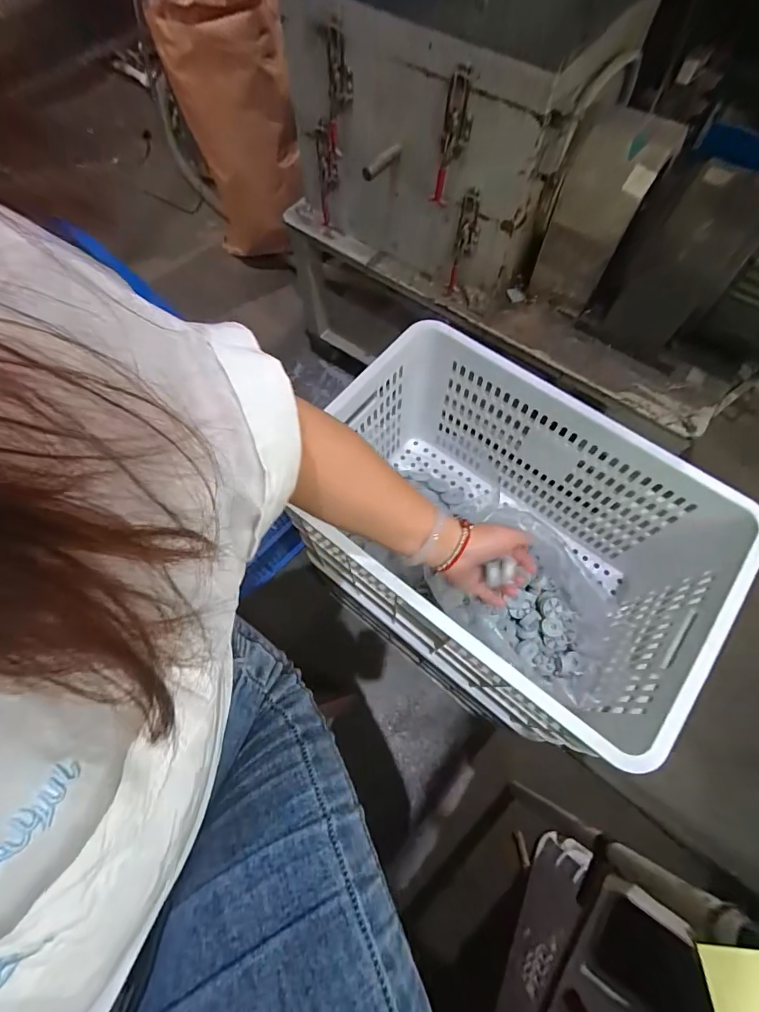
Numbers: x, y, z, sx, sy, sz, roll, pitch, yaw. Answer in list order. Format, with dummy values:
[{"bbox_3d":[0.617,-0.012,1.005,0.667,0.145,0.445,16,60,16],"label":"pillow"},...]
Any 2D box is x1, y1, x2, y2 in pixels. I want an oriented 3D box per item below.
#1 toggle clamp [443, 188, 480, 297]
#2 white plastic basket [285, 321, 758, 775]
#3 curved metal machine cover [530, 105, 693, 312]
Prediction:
[{"bbox_3d":[0.156,-0.482,0.807,0.046,0.175,0.031,11,67,6],"label":"toggle clamp"},{"bbox_3d":[0.166,0.052,0.695,0.534,0.320,0.367,35,71,15],"label":"white plastic basket"},{"bbox_3d":[0.383,-0.511,0.789,0.125,0.278,0.095,37,72,16],"label":"curved metal machine cover"}]

